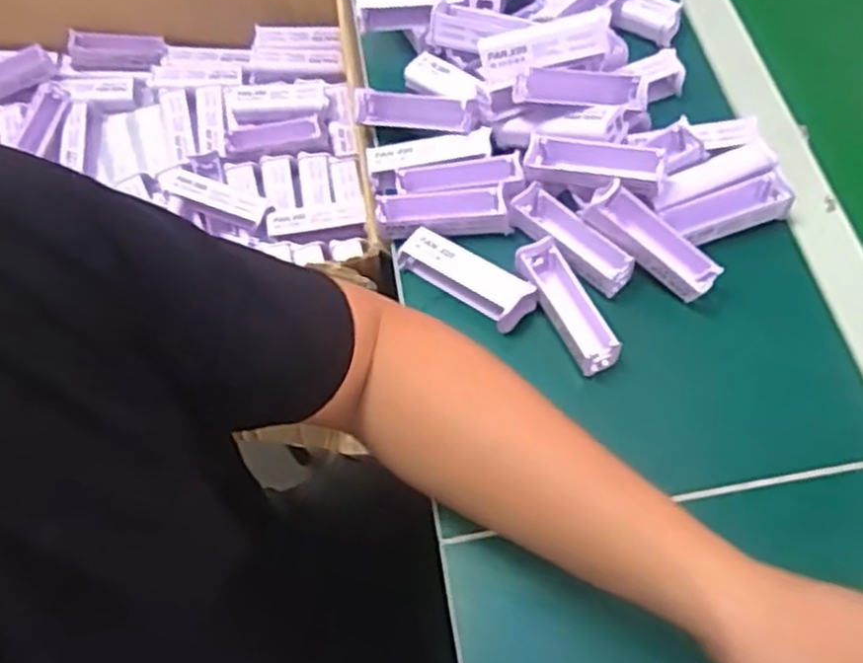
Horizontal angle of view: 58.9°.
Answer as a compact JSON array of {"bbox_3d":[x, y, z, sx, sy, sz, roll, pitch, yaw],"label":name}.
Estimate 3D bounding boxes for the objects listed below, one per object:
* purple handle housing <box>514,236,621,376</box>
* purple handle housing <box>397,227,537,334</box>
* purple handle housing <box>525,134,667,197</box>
[{"bbox_3d":[0.096,-0.019,0.536,0.033,0.025,0.099,-26,62,-10],"label":"purple handle housing"},{"bbox_3d":[0.025,-0.041,0.561,0.105,0.025,0.032,33,68,20],"label":"purple handle housing"},{"bbox_3d":[0.116,-0.120,0.549,0.099,0.024,0.030,15,62,27],"label":"purple handle housing"}]

